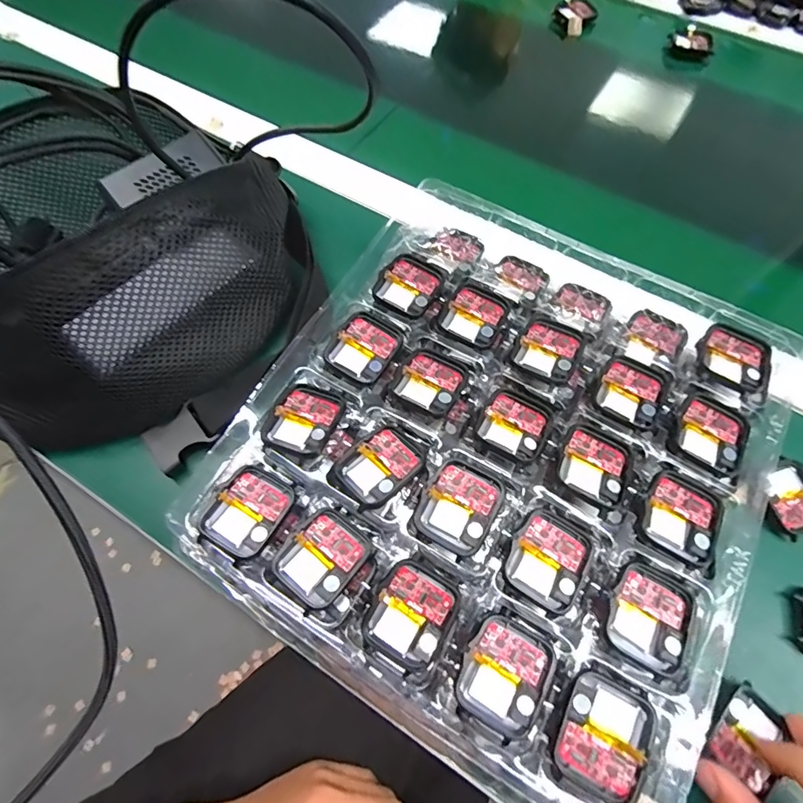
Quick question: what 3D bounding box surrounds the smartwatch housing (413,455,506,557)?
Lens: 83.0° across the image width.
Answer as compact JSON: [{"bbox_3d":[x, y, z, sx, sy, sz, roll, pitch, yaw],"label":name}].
[{"bbox_3d":[0.030,0.053,0.234,0.036,0.012,0.041,28,68,12],"label":"smartwatch housing"}]

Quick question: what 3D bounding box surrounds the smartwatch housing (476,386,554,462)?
[{"bbox_3d":[0.064,0.012,0.255,0.035,0.012,0.042,29,68,12],"label":"smartwatch housing"}]

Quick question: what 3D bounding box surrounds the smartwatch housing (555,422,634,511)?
[{"bbox_3d":[0.104,0.034,0.246,0.037,0.014,0.043,30,69,12],"label":"smartwatch housing"}]

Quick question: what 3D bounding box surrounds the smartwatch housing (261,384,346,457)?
[{"bbox_3d":[-0.054,0.009,0.254,0.036,0.009,0.042,20,67,8],"label":"smartwatch housing"}]

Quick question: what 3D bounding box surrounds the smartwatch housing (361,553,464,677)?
[{"bbox_3d":[0.005,0.101,0.215,0.036,0.006,0.043,31,69,13],"label":"smartwatch housing"}]

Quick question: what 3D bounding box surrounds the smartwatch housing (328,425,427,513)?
[{"bbox_3d":[-0.012,0.035,0.244,0.046,0.012,0.036,-40,72,-17],"label":"smartwatch housing"}]

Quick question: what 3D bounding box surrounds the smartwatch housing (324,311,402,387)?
[{"bbox_3d":[-0.022,-0.032,0.277,0.037,0.007,0.041,29,69,12],"label":"smartwatch housing"}]

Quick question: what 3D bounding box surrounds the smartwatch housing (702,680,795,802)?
[{"bbox_3d":[0.177,0.170,0.230,0.033,0.006,0.042,36,70,15],"label":"smartwatch housing"}]

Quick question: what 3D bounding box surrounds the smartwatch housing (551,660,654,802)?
[{"bbox_3d":[0.088,0.145,0.198,0.035,0.006,0.045,26,68,11],"label":"smartwatch housing"}]

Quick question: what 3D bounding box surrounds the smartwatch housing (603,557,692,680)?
[{"bbox_3d":[0.118,0.103,0.218,0.035,0.008,0.043,26,68,11],"label":"smartwatch housing"}]

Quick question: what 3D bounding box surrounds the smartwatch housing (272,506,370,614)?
[{"bbox_3d":[-0.039,0.078,0.228,0.037,0.008,0.042,37,70,15],"label":"smartwatch housing"}]

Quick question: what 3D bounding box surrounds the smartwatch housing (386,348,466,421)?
[{"bbox_3d":[0.016,-0.012,0.266,0.038,0.009,0.041,30,69,12],"label":"smartwatch housing"}]

